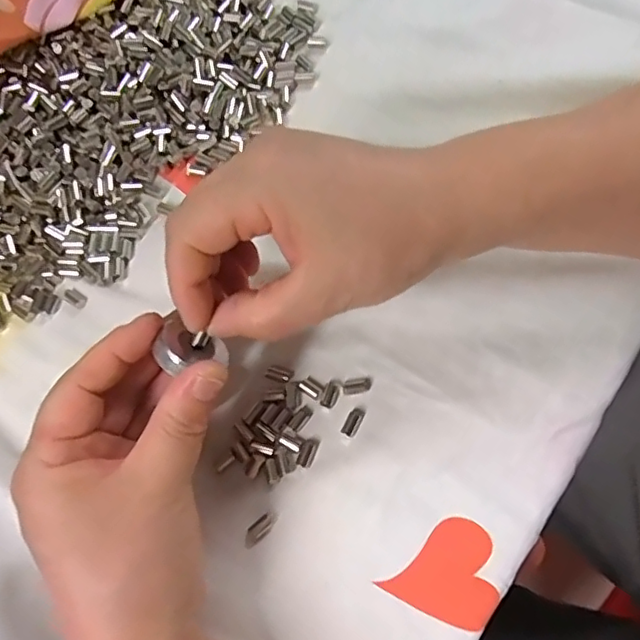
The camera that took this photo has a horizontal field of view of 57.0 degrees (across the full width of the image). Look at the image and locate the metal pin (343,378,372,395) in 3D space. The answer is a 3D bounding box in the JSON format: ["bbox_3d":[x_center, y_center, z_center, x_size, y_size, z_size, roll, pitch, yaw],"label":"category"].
[{"bbox_3d":[0.017,0.030,0.271,0.014,0.004,0.006,-10,74,-2],"label":"metal pin"}]

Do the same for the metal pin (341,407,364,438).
[{"bbox_3d":[0.015,0.046,0.266,0.007,0.004,0.013,27,76,9],"label":"metal pin"}]

